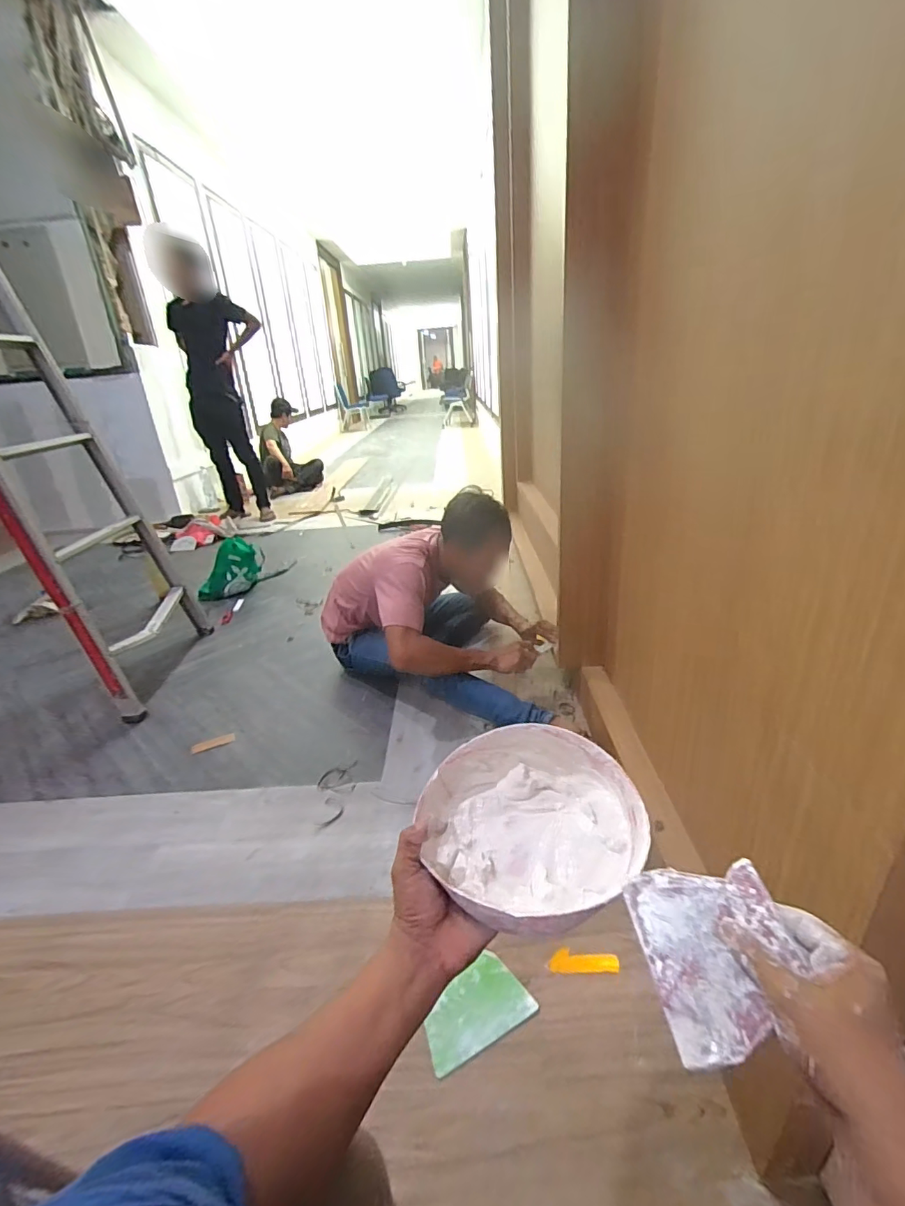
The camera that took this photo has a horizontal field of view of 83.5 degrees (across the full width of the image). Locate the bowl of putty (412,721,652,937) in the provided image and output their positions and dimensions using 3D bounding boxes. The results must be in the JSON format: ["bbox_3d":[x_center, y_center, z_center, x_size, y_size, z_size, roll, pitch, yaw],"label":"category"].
[{"bbox_3d":[0.078,0.220,0.512,0.196,0.082,0.198,-4,26,2],"label":"bowl of putty"}]

